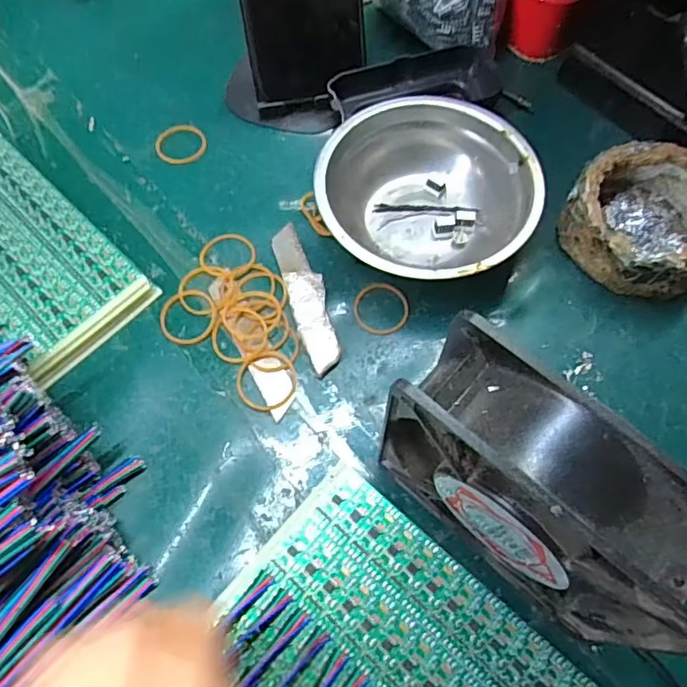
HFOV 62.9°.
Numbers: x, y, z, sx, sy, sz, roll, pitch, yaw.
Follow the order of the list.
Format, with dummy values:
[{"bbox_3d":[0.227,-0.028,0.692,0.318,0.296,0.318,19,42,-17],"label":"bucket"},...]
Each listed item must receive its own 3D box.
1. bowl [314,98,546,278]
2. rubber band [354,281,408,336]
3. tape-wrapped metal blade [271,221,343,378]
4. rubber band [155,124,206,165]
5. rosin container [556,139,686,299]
[{"bbox_3d":[0.049,-0.085,0.337,0.123,0.041,0.115,0,66,-1],"label":"bowl"},{"bbox_3d":[0.022,-0.021,0.330,0.032,0.004,0.034,0,66,-1],"label":"rubber band"},{"bbox_3d":[-0.022,-0.029,0.331,0.021,0.006,0.100,-16,67,-7],"label":"tape-wrapped metal blade"},{"bbox_3d":[-0.111,-0.138,0.385,0.034,0.005,0.033,0,66,-1],"label":"rubber band"},{"bbox_3d":[0.175,-0.074,0.328,0.080,0.043,0.082,0,66,-1],"label":"rosin container"}]

